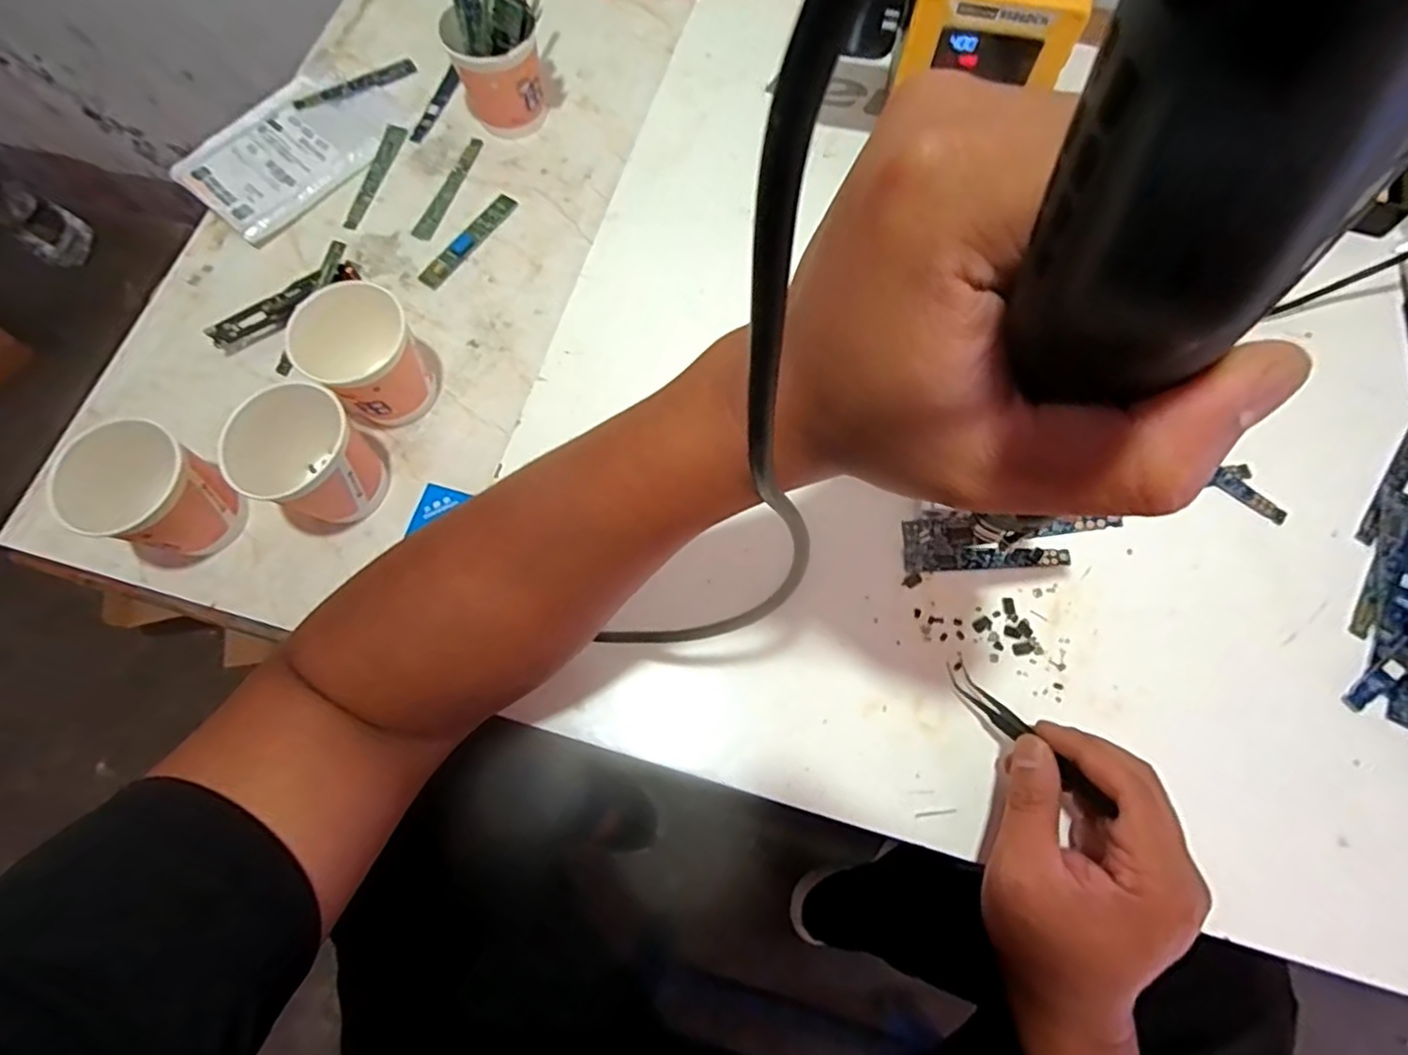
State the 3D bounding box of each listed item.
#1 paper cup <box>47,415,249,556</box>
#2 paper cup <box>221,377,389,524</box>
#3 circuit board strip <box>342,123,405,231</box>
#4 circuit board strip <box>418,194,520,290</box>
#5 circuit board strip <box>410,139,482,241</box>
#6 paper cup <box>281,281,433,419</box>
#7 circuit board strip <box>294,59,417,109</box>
[{"bbox_3d":[-0.323,-0.018,0.394,0.065,0.078,0.063,0,70,0],"label":"paper cup"},{"bbox_3d":[-0.233,-0.039,0.397,0.062,0.079,0.067,0,70,0],"label":"paper cup"},{"bbox_3d":[-0.257,-0.274,0.515,0.014,0.005,0.104,11,70,4],"label":"circuit board strip"},{"bbox_3d":[-0.176,-0.216,0.493,0.017,0.004,0.096,34,74,12],"label":"circuit board strip"},{"bbox_3d":[-0.198,-0.265,0.512,0.014,0.005,0.104,16,71,6],"label":"circuit board strip"},{"bbox_3d":[-0.211,-0.106,0.416,0.063,0.080,0.063,0,70,0],"label":"paper cup"},{"bbox_3d":[-0.288,-0.366,0.543,0.101,0.004,0.016,-27,72,-8],"label":"circuit board strip"}]

